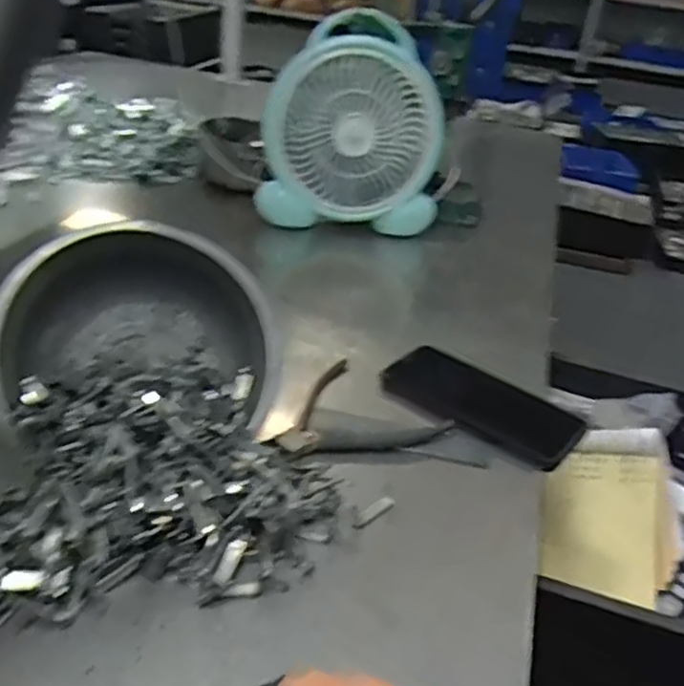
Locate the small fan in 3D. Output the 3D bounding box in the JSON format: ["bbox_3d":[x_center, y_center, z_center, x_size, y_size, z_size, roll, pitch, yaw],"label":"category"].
[{"bbox_3d":[0.013,-0.252,0.854,0.219,0.248,0.072,4,32,-6],"label":"small fan"}]

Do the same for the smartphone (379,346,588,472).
[{"bbox_3d":[0.115,0.048,0.574,0.165,0.014,0.077,25,35,30],"label":"smartphone"}]

